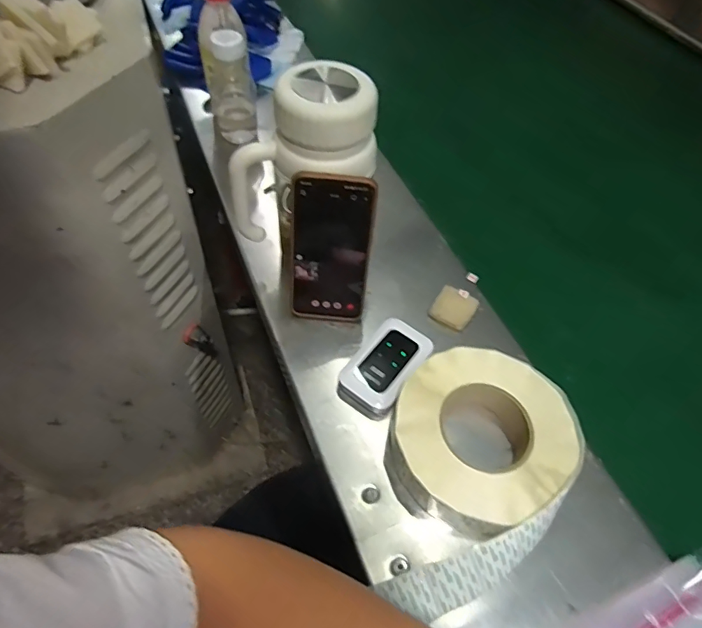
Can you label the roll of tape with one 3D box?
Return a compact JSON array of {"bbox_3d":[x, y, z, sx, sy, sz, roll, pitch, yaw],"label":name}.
[{"bbox_3d":[0.112,0.110,0.422,0.163,0.047,0.148,-32,63,-23],"label":"roll of tape"}]

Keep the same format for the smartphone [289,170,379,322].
[{"bbox_3d":[-0.020,-0.058,0.461,0.075,0.162,0.007,5,39,-4],"label":"smartphone"}]

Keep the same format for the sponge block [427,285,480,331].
[{"bbox_3d":[0.114,-0.007,0.522,0.043,0.012,0.047,33,59,17],"label":"sponge block"}]

